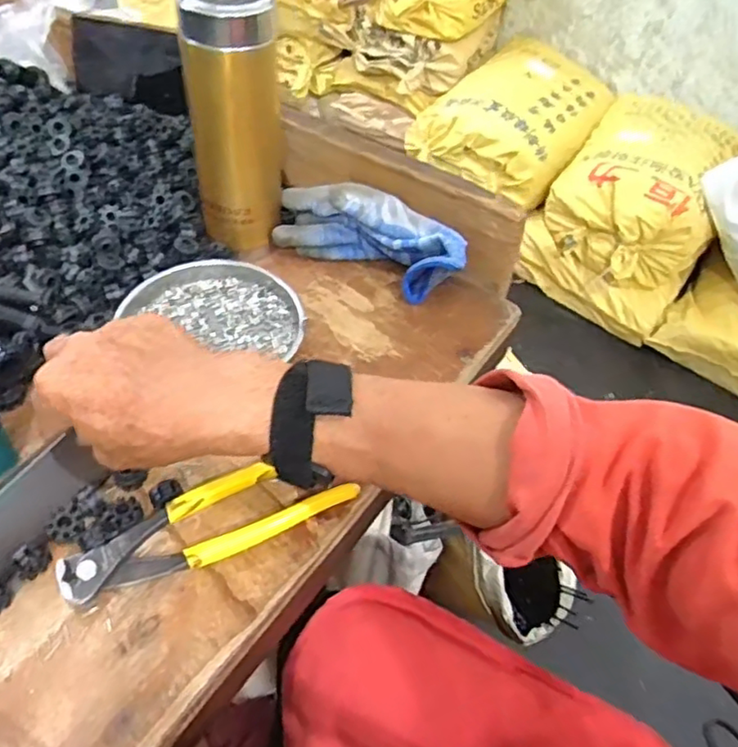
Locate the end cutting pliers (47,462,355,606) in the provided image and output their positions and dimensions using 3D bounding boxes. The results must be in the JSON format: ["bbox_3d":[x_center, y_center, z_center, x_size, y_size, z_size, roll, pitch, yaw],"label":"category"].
[{"bbox_3d":[-0.089,0.085,0.357,0.161,0.016,0.041,-21,55,-23],"label":"end cutting pliers"}]

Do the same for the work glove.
[{"bbox_3d":[0.001,-0.112,0.504,0.161,0.065,0.056,20,50,10],"label":"work glove"}]

